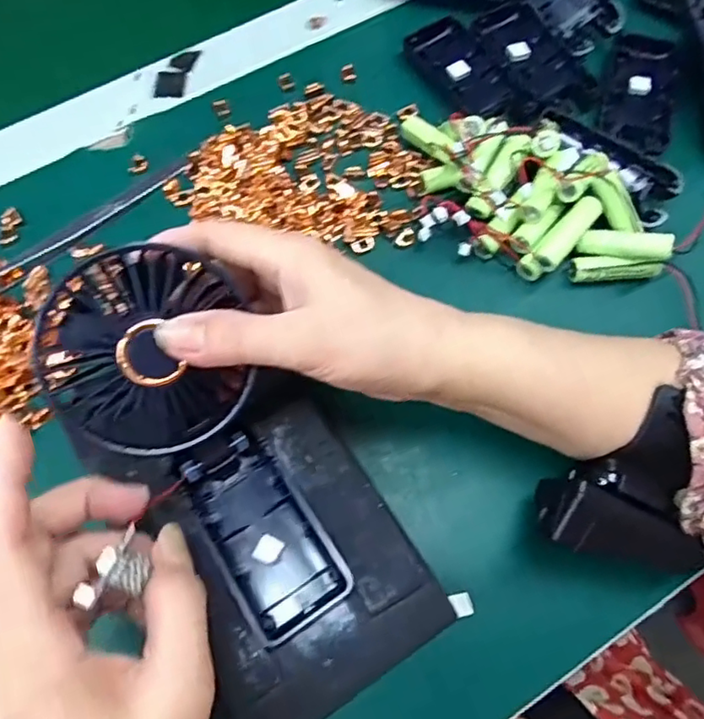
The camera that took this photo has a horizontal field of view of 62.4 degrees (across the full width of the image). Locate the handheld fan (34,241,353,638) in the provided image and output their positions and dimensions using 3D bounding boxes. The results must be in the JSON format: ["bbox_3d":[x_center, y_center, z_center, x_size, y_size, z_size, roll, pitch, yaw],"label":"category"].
[{"bbox_3d":[-0.063,0.036,0.258,0.084,0.042,0.172,-32,98,-13],"label":"handheld fan"}]

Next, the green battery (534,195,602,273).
[{"bbox_3d":[0.125,-0.073,0.333,0.014,0.013,0.051,39,75,15],"label":"green battery"}]

